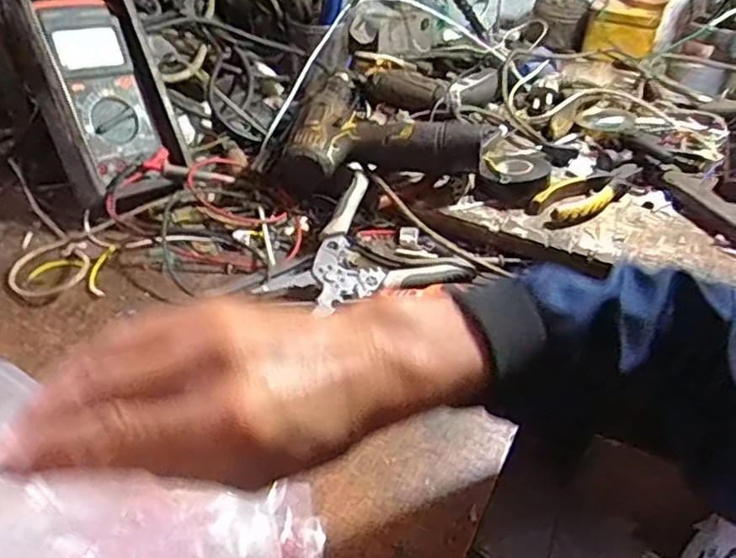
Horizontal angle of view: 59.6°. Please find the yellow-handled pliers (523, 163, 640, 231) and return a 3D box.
[{"bbox_3d":[0.230,-0.093,0.674,0.157,0.018,0.055,-28,51,-34],"label":"yellow-handled pliers"}]

